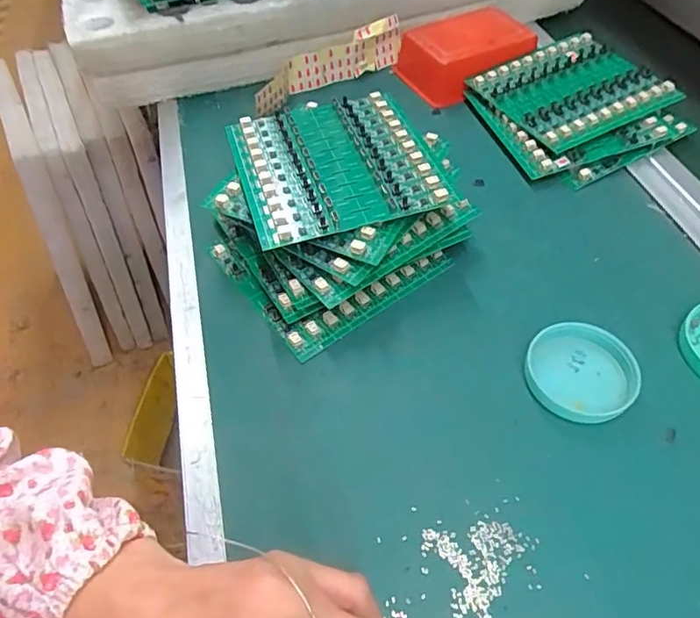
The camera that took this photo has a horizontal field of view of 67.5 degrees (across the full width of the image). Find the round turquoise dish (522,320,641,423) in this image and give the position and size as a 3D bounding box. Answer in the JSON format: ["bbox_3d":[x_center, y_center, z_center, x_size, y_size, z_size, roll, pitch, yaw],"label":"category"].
[{"bbox_3d":[0.143,0.038,0.323,0.063,0.018,0.059,-1,53,2],"label":"round turquoise dish"}]

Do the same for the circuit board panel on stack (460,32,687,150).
[{"bbox_3d":[0.204,-0.201,0.479,0.138,0.015,0.126,-25,56,-10],"label":"circuit board panel on stack"}]

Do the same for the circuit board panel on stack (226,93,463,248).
[{"bbox_3d":[-0.013,-0.106,0.371,0.129,0.010,0.138,-16,52,-9],"label":"circuit board panel on stack"}]

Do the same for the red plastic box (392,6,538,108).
[{"bbox_3d":[0.115,-0.259,0.533,0.128,0.043,0.091,-23,55,-14],"label":"red plastic box"}]

